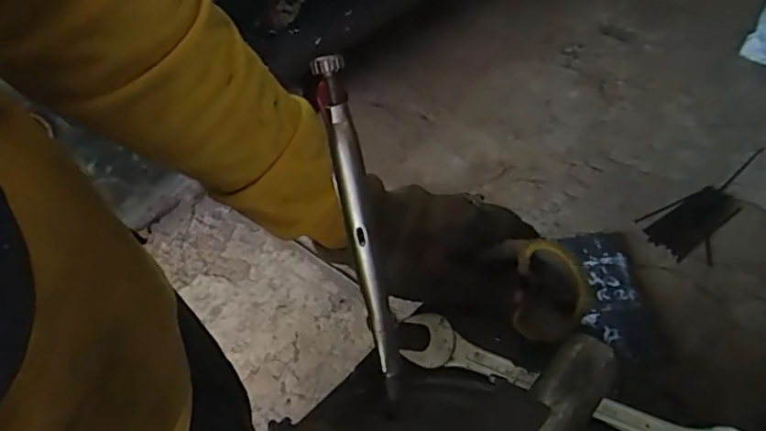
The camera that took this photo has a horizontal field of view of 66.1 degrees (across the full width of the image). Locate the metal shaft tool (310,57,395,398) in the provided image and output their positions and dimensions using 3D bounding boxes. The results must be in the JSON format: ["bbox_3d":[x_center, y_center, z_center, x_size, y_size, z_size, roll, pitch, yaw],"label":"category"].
[{"bbox_3d":[-0.011,0.008,0.293,0.013,0.168,0.010,-13,14,-9],"label":"metal shaft tool"}]

